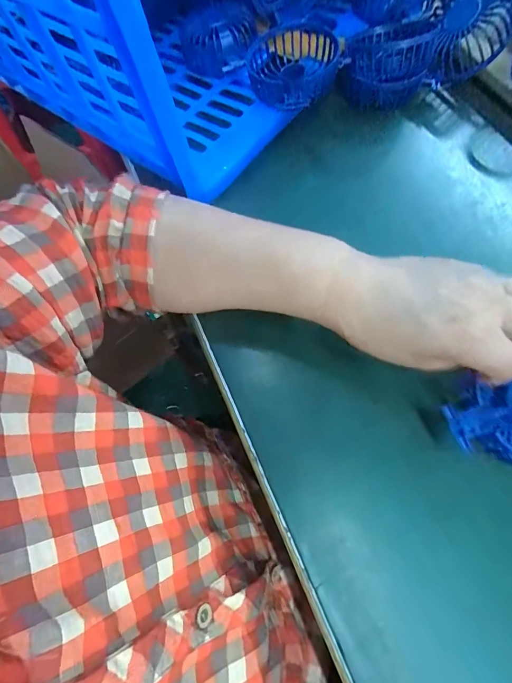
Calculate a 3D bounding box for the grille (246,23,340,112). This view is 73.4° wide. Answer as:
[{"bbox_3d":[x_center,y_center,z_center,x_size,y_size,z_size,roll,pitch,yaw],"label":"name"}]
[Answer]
[{"bbox_3d":[0.038,-0.294,0.369,0.088,0.034,0.090,-12,67,-2],"label":"grille"}]

